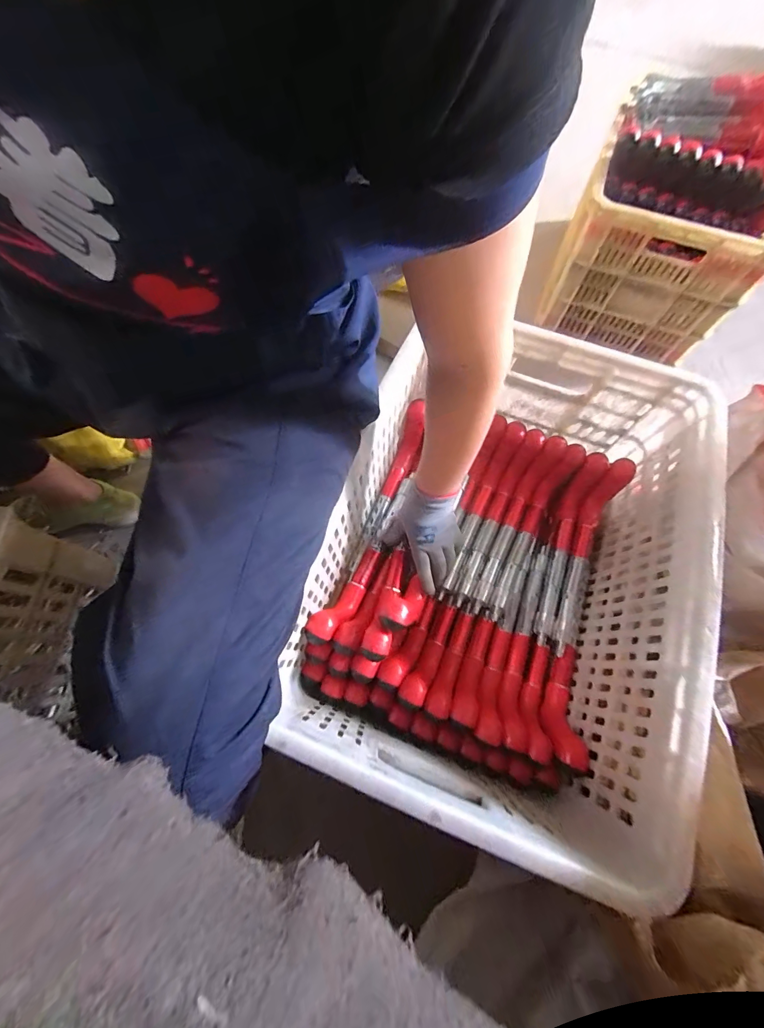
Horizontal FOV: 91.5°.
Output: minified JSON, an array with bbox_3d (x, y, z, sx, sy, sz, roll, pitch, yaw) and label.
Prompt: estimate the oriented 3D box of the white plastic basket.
[{"bbox_3d":[0.159,0.055,0.526,0.413,0.237,0.577,18,70,6],"label":"white plastic basket"}]

